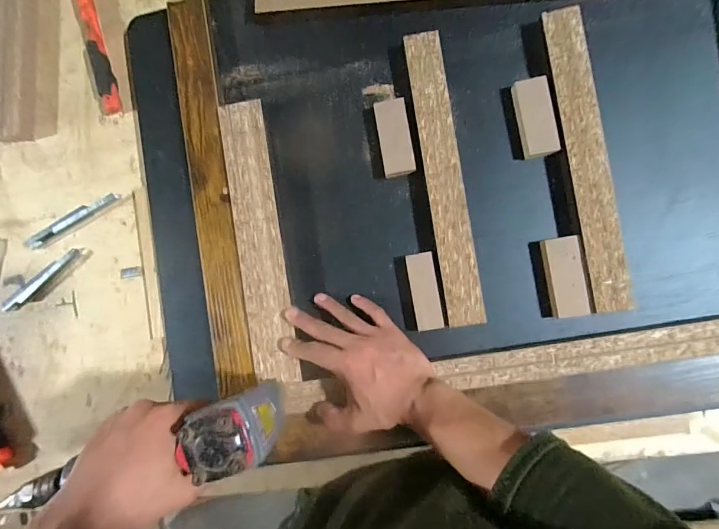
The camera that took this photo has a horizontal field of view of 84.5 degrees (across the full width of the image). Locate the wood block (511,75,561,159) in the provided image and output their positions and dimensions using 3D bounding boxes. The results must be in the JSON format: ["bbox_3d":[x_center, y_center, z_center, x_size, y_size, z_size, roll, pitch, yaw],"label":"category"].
[{"bbox_3d":[0.182,-0.152,0.412,0.033,0.015,0.081,-9,86,5],"label":"wood block"}]

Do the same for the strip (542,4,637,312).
[{"bbox_3d":[0.229,-0.108,0.403,0.038,0.023,0.306,-8,86,5],"label":"strip"}]

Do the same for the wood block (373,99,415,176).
[{"bbox_3d":[0.039,-0.135,0.428,0.033,0.016,0.081,-9,86,5],"label":"wood block"}]

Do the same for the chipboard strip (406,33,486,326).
[{"bbox_3d":[0.088,-0.091,0.415,0.037,0.020,0.304,-8,86,5],"label":"chipboard strip"}]

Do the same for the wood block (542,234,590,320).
[{"bbox_3d":[0.206,0.013,0.399,0.033,0.015,0.079,-8,86,5],"label":"wood block"}]

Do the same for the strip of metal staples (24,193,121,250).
[{"bbox_3d":[-0.353,-0.055,0.484,0.131,0.013,0.017,-28,85,4],"label":"strip of metal staples"}]

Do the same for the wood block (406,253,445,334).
[{"bbox_3d":[0.069,0.028,0.415,0.027,0.012,0.079,-10,86,5],"label":"wood block"}]

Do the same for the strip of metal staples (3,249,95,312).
[{"bbox_3d":[-0.384,0.021,0.484,0.125,0.005,0.024,-37,84,3],"label":"strip of metal staples"}]

